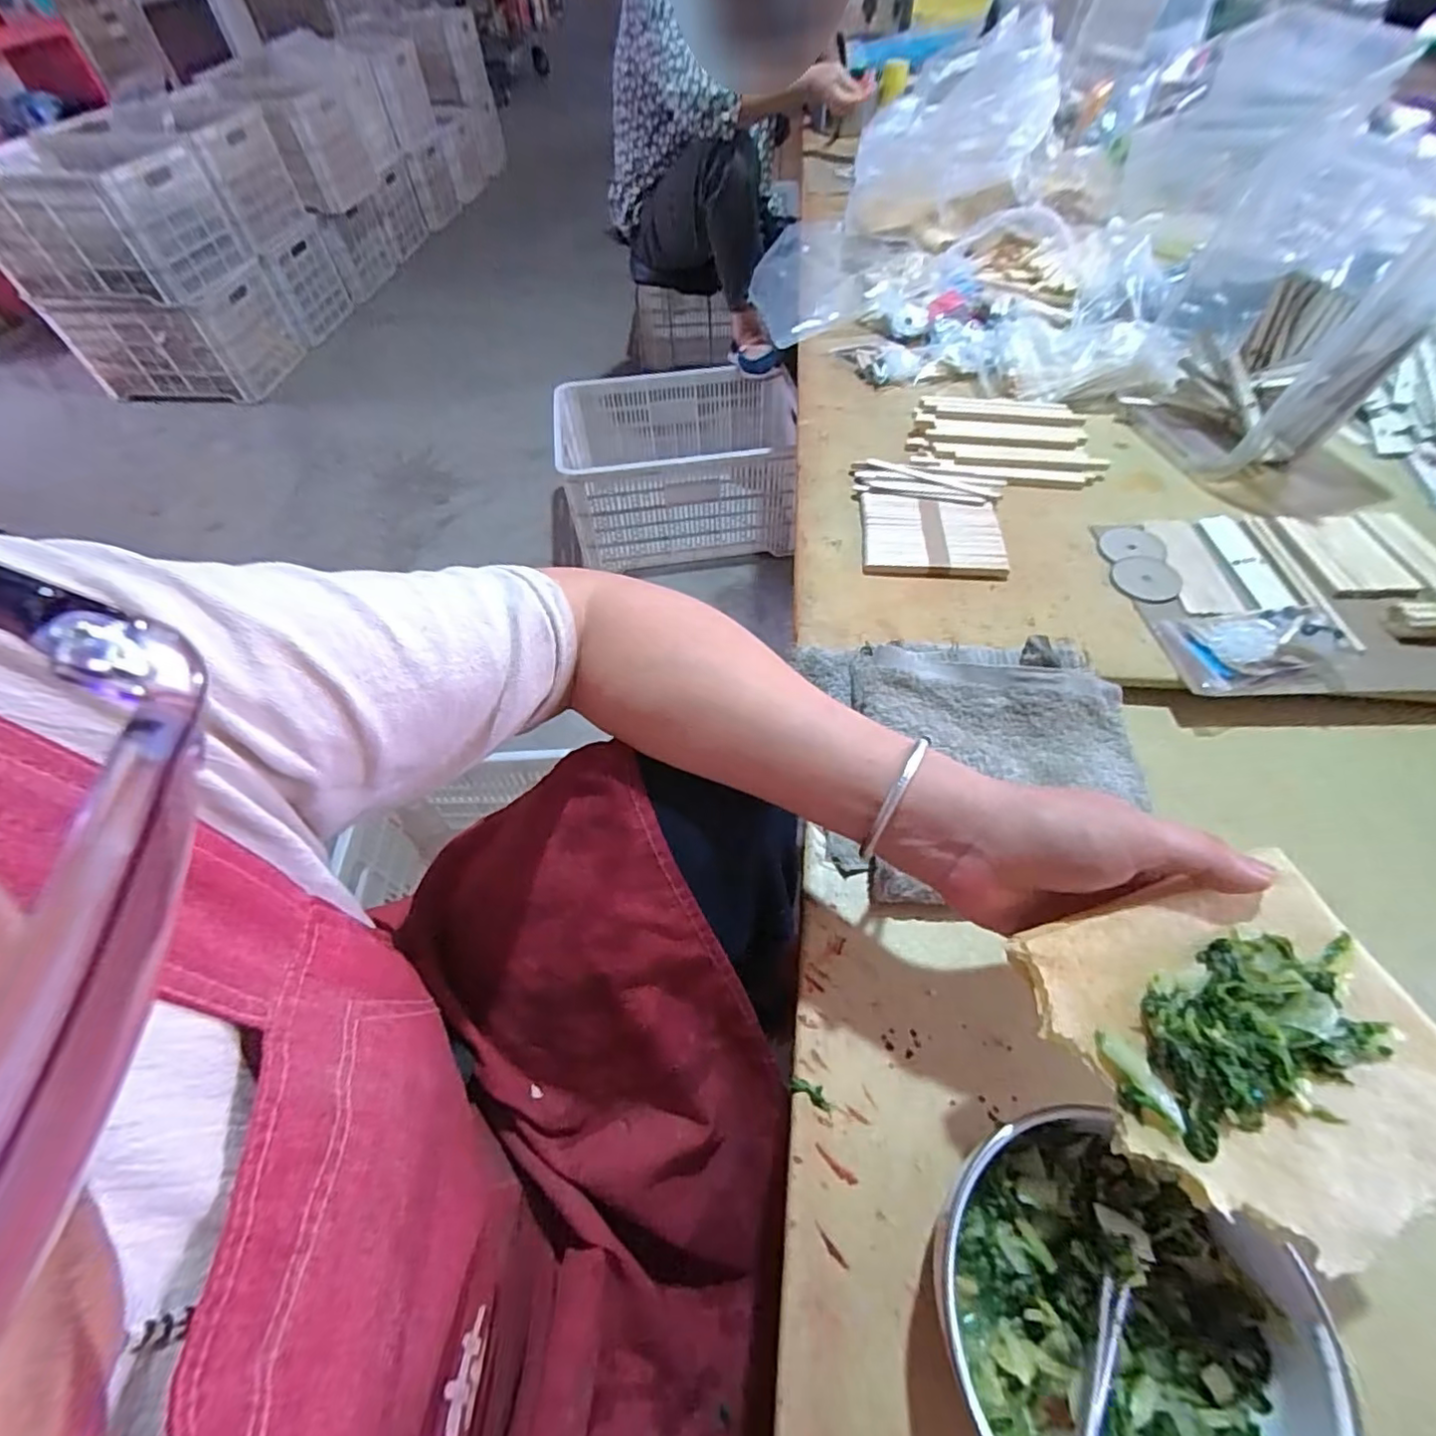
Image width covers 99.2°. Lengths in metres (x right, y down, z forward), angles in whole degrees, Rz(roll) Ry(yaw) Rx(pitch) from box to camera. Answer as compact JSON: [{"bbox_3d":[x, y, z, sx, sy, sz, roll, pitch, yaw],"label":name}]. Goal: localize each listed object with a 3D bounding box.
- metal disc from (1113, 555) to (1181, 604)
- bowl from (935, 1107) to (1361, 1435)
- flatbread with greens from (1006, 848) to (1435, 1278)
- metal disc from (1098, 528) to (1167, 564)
[{"bbox_3d":[0.367,-0.120,0.522,0.051,0.004,0.051,-1,55,1],"label":"metal disc"},{"bbox_3d":[0.164,0.251,0.255,0.128,0.063,0.132,-1,55,1],"label":"bowl"},{"bbox_3d":[0.211,0.123,0.239,0.137,0.014,0.123,-21,58,-11],"label":"flatbread with greens"},{"bbox_3d":[0.374,-0.158,0.554,0.054,0.004,0.048,4,52,9],"label":"metal disc"}]

